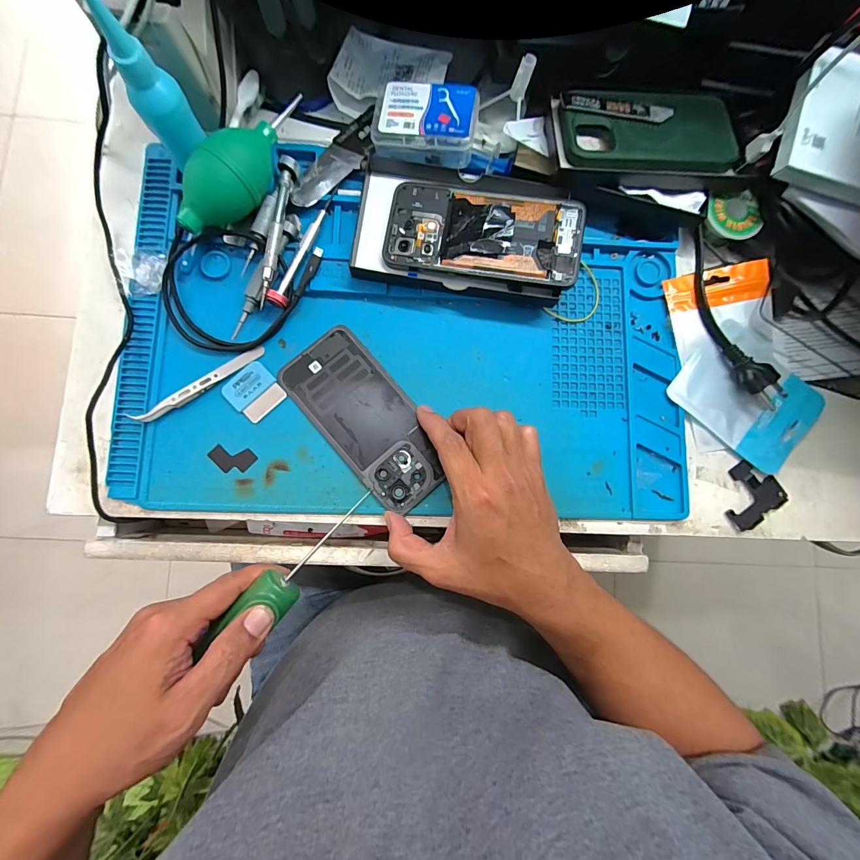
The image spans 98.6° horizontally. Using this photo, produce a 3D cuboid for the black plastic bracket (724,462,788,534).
[{"bbox_3d":[0.279,0.056,0.323,0.055,0.004,0.049,-36,87,-6],"label":"black plastic bracket"}]

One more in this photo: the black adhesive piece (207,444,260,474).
[{"bbox_3d":[-0.161,0.024,0.302,0.037,0.004,0.020,8,84,-2],"label":"black adhesive piece"}]

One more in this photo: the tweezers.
[{"bbox_3d":[-0.186,-0.038,0.301,0.107,0.013,0.011,-34,87,-6],"label":"tweezers"}]

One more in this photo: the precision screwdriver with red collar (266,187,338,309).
[{"bbox_3d":[-0.103,-0.155,0.311,0.014,0.016,0.119,24,83,0],"label":"precision screwdriver with red collar"}]

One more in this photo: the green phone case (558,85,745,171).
[{"bbox_3d":[0.189,-0.259,0.316,0.152,0.008,0.077,-6,84,-4],"label":"green phone case"}]

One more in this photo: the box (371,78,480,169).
[{"bbox_3d":[-0.004,-0.256,0.311,0.083,0.034,0.053,7,84,-2],"label":"box"}]

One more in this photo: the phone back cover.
[{"bbox_3d":[-0.053,-0.009,0.310,0.072,0.004,0.158,-36,86,-6],"label":"phone back cover"}]

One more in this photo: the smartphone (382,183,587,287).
[{"bbox_3d":[0.044,-0.165,0.307,0.160,0.011,0.074,9,83,4],"label":"smartphone"}]

